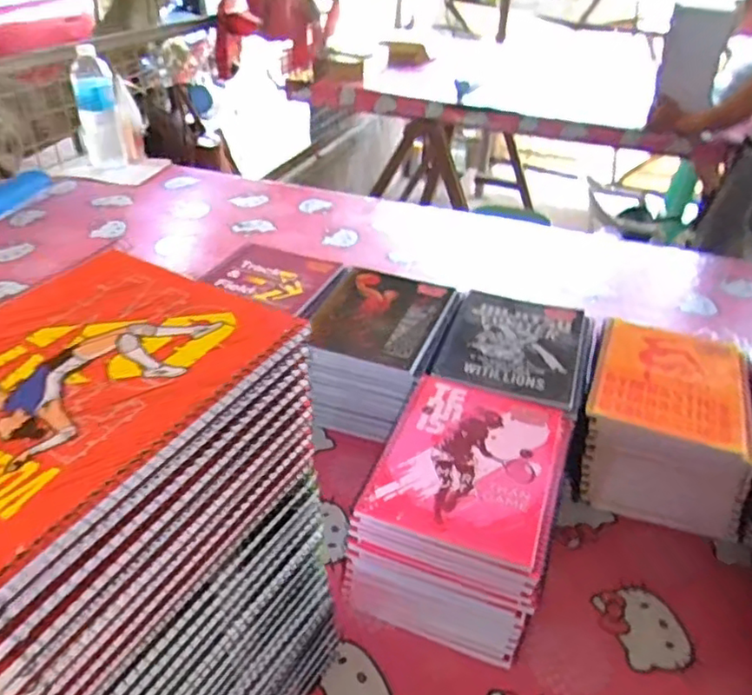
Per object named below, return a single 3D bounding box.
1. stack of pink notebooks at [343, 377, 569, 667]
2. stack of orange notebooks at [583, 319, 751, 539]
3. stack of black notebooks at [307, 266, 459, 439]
[{"bbox_3d":[0.084,0.147,0.603,0.157,0.110,0.220,13,38,15],"label":"stack of pink notebooks"},{"bbox_3d":[0.323,0.086,0.722,0.163,0.130,0.206,13,38,15],"label":"stack of orange notebooks"},{"bbox_3d":[0.005,0.001,0.793,0.155,0.110,0.207,13,36,13],"label":"stack of black notebooks"}]

